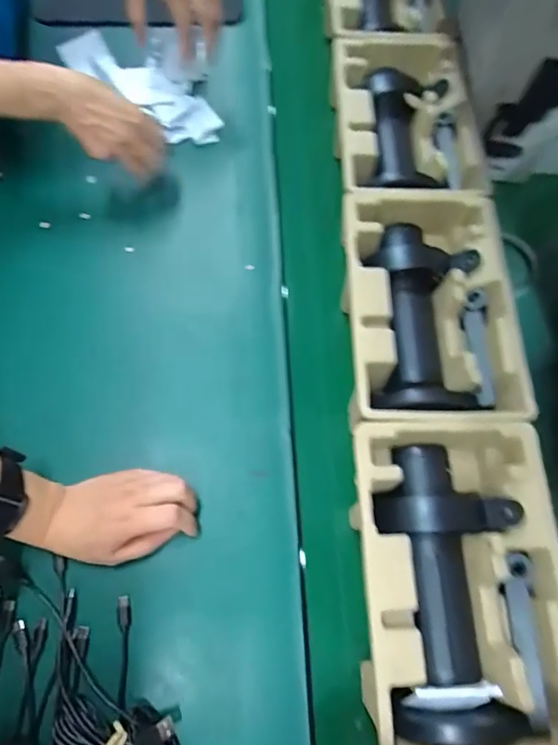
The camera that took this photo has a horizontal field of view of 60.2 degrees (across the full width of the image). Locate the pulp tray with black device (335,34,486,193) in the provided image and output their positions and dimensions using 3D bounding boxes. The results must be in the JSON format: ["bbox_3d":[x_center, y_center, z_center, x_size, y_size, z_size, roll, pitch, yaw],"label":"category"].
[{"bbox_3d":[0.140,-0.269,0.536,0.150,0.067,0.230,-1,66,3],"label":"pulp tray with black device"}]

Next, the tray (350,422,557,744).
[{"bbox_3d":[0.134,0.153,0.360,0.150,0.067,0.225,-2,66,2],"label":"tray"}]

